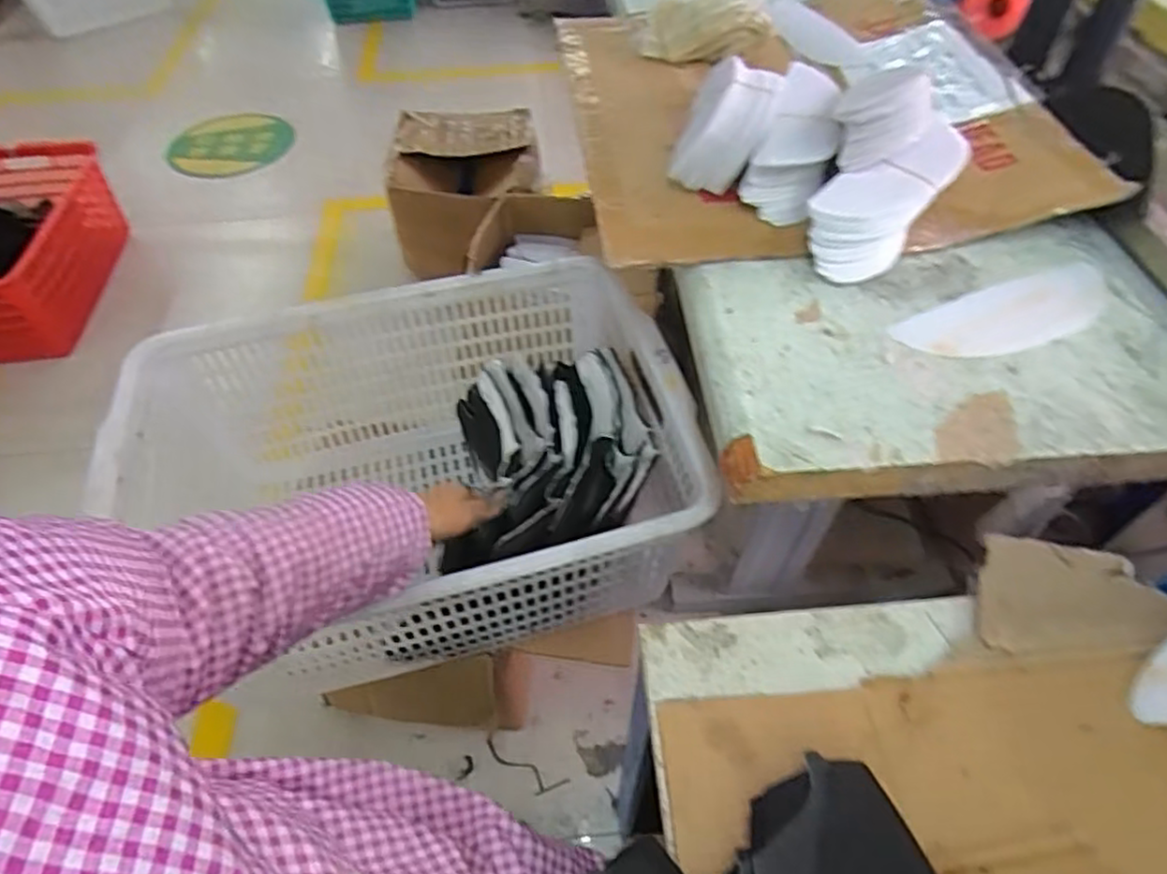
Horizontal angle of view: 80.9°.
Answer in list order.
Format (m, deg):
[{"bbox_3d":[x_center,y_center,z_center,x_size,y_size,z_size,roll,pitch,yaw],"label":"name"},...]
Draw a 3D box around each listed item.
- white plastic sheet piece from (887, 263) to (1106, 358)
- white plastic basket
[{"bbox_3d":[0.360,-0.101,0.574,0.216,0.004,0.069,-19,56,-15],"label":"white plastic sheet piece"},{"bbox_3d":[-0.183,0.052,0.793,0.576,0.241,0.404,-13,53,-9],"label":"white plastic basket"}]

